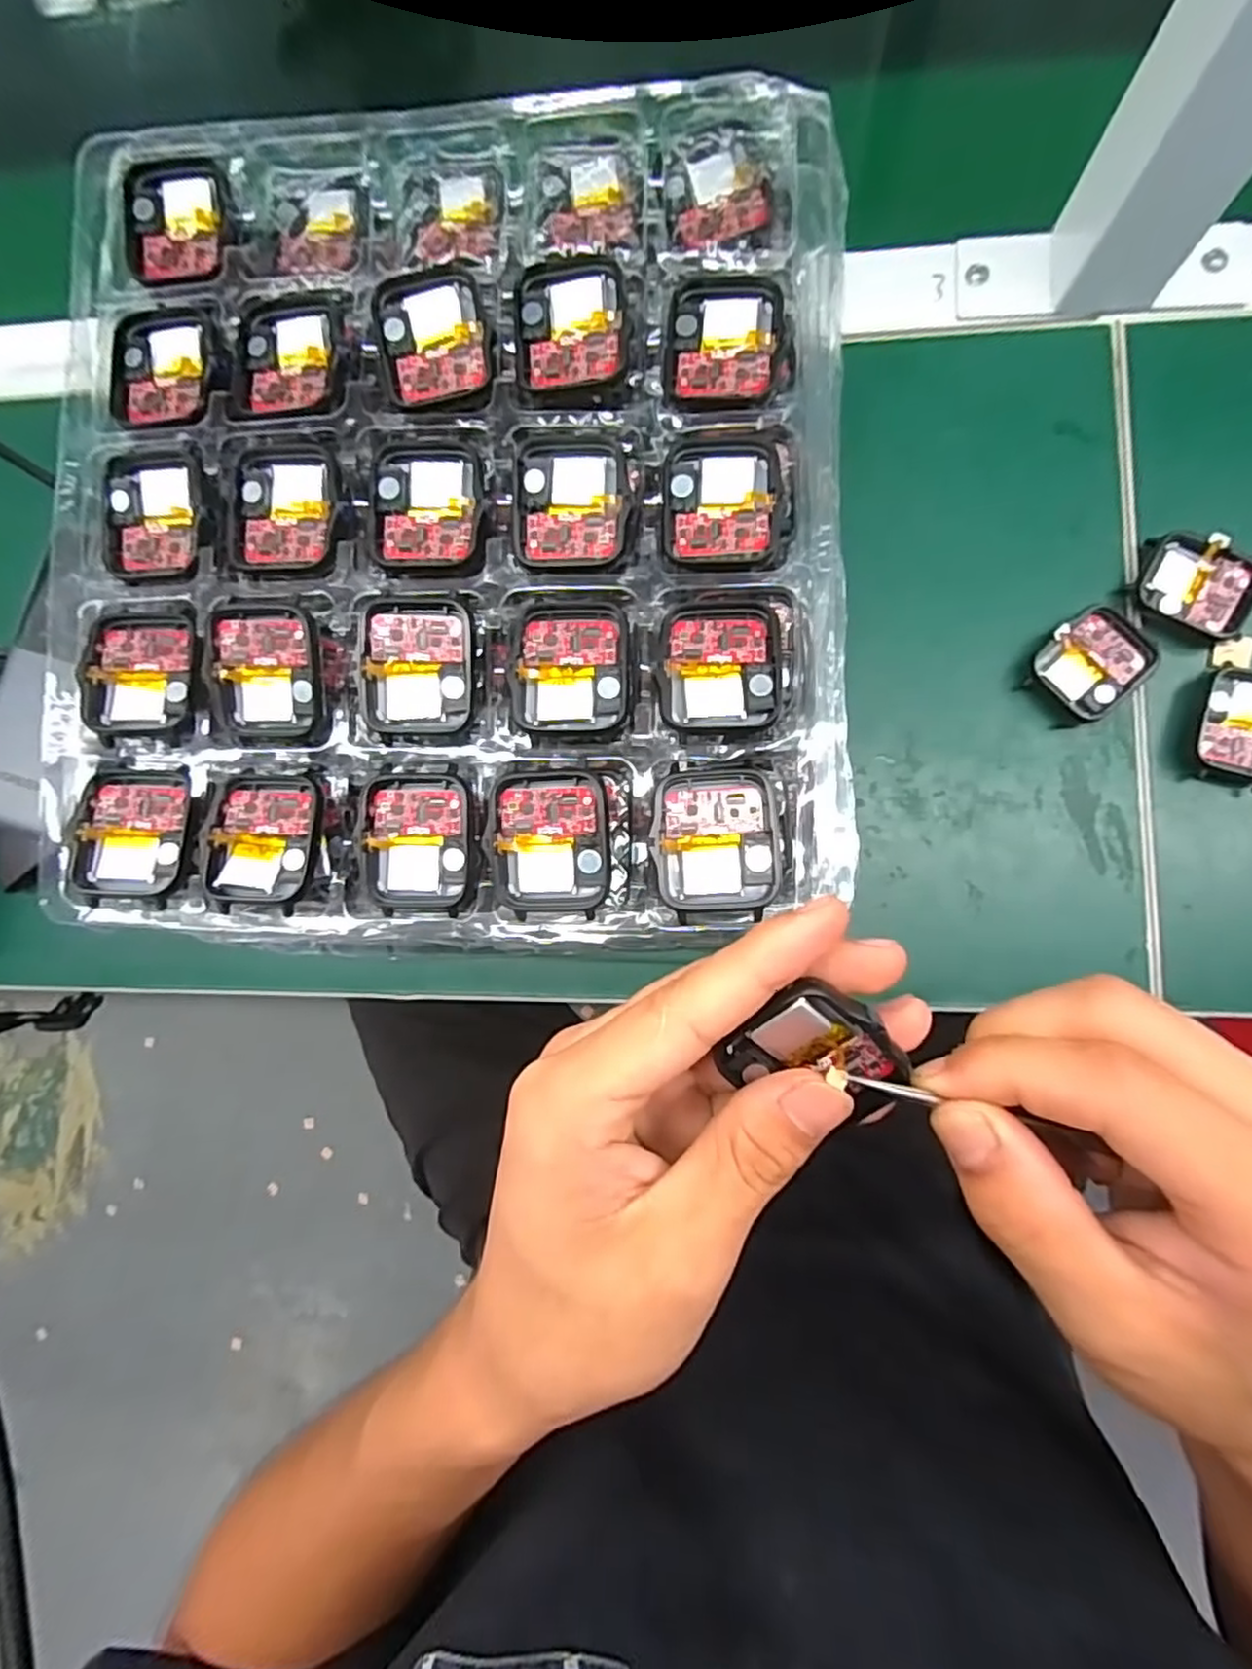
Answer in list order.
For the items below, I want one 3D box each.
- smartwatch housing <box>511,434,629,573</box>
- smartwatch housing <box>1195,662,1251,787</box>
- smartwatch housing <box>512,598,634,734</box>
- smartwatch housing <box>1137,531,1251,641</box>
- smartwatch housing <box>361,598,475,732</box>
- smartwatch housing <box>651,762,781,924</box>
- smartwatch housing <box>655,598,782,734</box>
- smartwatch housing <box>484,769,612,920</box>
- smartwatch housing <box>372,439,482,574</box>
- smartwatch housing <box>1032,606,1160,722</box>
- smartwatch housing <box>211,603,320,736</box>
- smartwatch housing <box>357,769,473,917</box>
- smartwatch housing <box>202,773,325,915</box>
[{"bbox_3d":[-0.018,-0.111,0.226,0.037,0.006,0.044,0,84,6],"label":"smartwatch housing"},{"bbox_3d":[0.250,-0.044,0.276,0.037,0.011,0.047,12,88,6],"label":"smartwatch housing"},{"bbox_3d":[-0.017,-0.055,0.221,0.037,0.005,0.043,1,85,6],"label":"smartwatch housing"},{"bbox_3d":[0.235,-0.102,0.281,0.044,0.011,0.038,22,89,6],"label":"smartwatch housing"},{"bbox_3d":[-0.068,-0.056,0.222,0.037,0.006,0.042,1,85,6],"label":"smartwatch housing"},{"bbox_3d":[0.028,0.002,0.211,0.037,0.005,0.045,-1,84,6],"label":"smartwatch housing"},{"bbox_3d":[0.030,-0.054,0.216,0.038,0.006,0.043,1,85,6],"label":"smartwatch housing"},{"bbox_3d":[-0.024,0.002,0.214,0.038,0.011,0.044,-2,84,6],"label":"smartwatch housing"},{"bbox_3d":[-0.067,-0.111,0.229,0.037,0.004,0.043,3,85,6],"label":"smartwatch housing"},{"bbox_3d":[0.192,-0.071,0.283,0.039,0.010,0.037,-40,84,2],"label":"smartwatch housing"},{"bbox_3d":[-0.121,-0.056,0.229,0.035,0.007,0.042,2,87,6],"label":"smartwatch housing"},{"bbox_3d":[-0.068,0.003,0.225,0.038,0.008,0.045,1,85,6],"label":"smartwatch housing"},{"bbox_3d":[-0.121,0.002,0.230,0.037,0.010,0.044,6,85,6],"label":"smartwatch housing"}]

